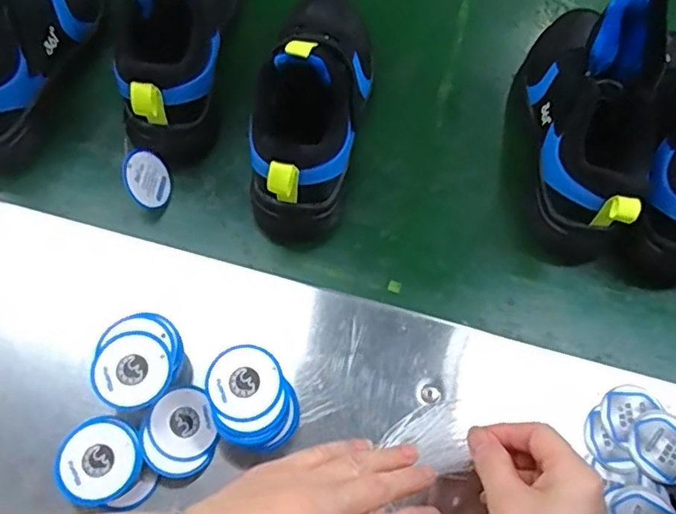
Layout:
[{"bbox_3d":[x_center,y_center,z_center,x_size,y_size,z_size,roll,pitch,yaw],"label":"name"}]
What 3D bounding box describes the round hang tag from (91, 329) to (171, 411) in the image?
[{"bbox_3d":[-0.133,0.073,0.382,0.048,0.007,0.047,3,71,-8],"label":"round hang tag"}]

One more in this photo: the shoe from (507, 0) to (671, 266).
[{"bbox_3d":[0.209,-0.122,0.482,0.089,0.157,0.232,5,75,2],"label":"shoe"}]

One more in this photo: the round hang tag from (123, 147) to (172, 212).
[{"bbox_3d":[-0.157,-0.064,0.492,0.007,0.042,0.050,-1,98,35],"label":"round hang tag"}]

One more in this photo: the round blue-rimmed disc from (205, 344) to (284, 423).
[{"bbox_3d":[-0.061,0.082,0.384,0.048,0.004,0.047,1,68,-3],"label":"round blue-rimmed disc"}]

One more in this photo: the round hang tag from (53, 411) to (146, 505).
[{"bbox_3d":[-0.153,0.130,0.379,0.053,0.008,0.051,2,71,-6],"label":"round hang tag"}]

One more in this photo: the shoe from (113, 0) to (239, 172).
[{"bbox_3d":[-0.135,-0.197,0.504,0.088,0.093,0.224,4,75,1],"label":"shoe"}]

